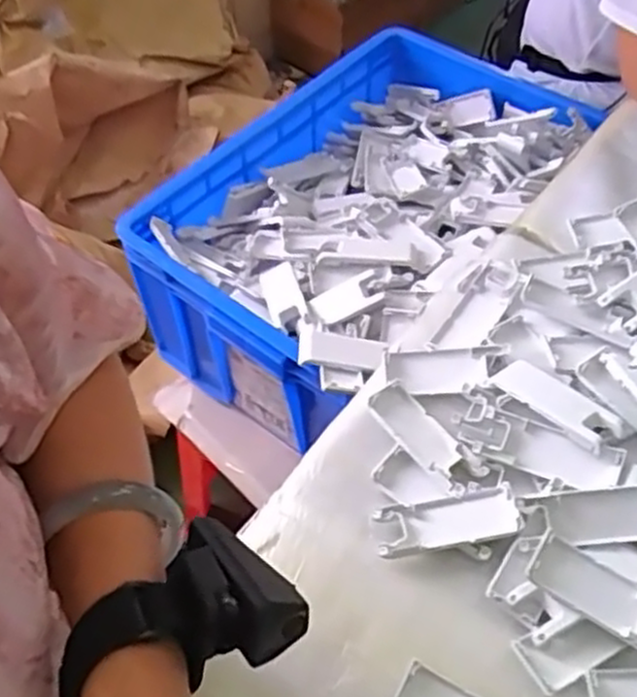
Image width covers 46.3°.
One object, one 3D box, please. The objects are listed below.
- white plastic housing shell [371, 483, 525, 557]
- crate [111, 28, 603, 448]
[{"bbox_3d":[0.094,0.126,0.546,0.101,0.015,0.039,-8,57,-2],"label":"white plastic housing shell"},{"bbox_3d":[0.053,-0.167,0.935,0.358,0.196,0.534,34,65,23],"label":"crate"}]

